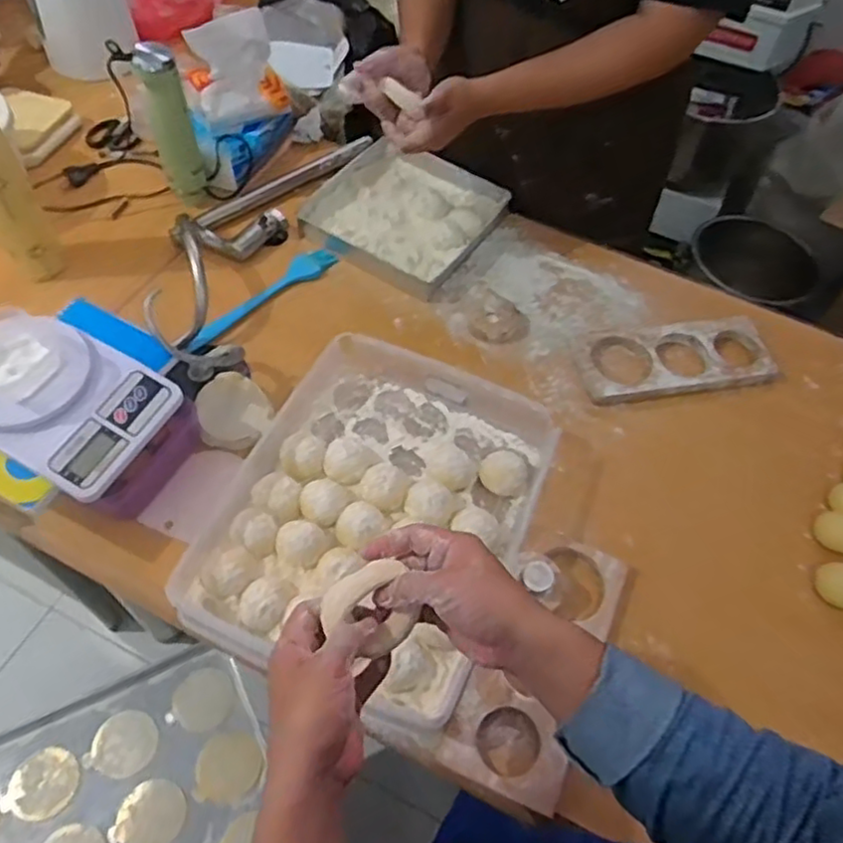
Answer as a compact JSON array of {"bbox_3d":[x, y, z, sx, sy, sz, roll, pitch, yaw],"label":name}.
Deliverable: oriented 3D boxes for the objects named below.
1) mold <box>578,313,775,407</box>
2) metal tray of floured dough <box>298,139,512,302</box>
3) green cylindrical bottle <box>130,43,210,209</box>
[{"bbox_3d":[0.337,-0.087,0.881,0.269,0.029,0.112,-9,58,-9],"label":"mold"},{"bbox_3d":[-0.024,-0.307,0.986,0.231,0.041,0.235,29,60,16],"label":"metal tray of floured dough"},{"bbox_3d":[-0.337,-0.396,0.911,0.054,0.217,0.053,1,57,-2],"label":"green cylindrical bottle"}]

